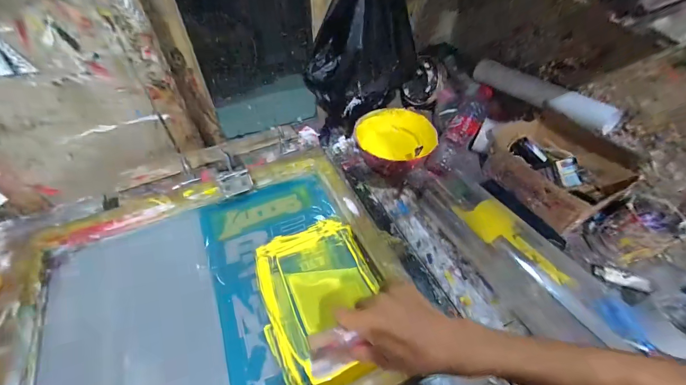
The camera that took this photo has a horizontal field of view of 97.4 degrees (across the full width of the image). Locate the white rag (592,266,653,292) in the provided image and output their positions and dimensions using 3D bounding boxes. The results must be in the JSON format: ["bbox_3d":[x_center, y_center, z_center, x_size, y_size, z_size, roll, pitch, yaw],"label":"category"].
[{"bbox_3d":[0.462,0.140,0.500,0.081,0.015,0.019,18,51,15],"label":"white rag"}]

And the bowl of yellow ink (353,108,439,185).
[{"bbox_3d":[0.114,-0.111,0.674,0.170,0.061,0.184,12,50,10],"label":"bowl of yellow ink"}]

